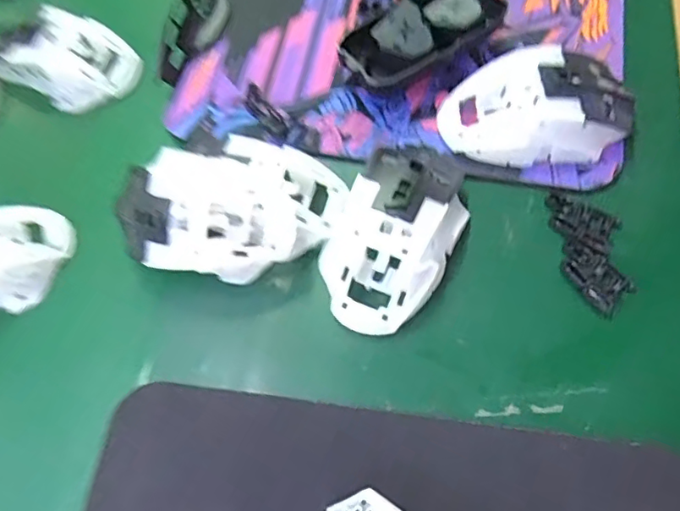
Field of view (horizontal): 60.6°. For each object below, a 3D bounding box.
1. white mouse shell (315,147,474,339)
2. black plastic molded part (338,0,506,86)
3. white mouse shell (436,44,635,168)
[{"bbox_3d":[0.034,-0.018,0.327,0.064,0.034,0.119,25,68,13],"label":"white mouse shell"},{"bbox_3d":[0.051,-0.144,0.385,0.108,0.030,0.050,-33,69,-13],"label":"black plastic molded part"},{"bbox_3d":[0.122,-0.090,0.356,0.115,0.037,0.064,-8,65,-2],"label":"white mouse shell"}]

